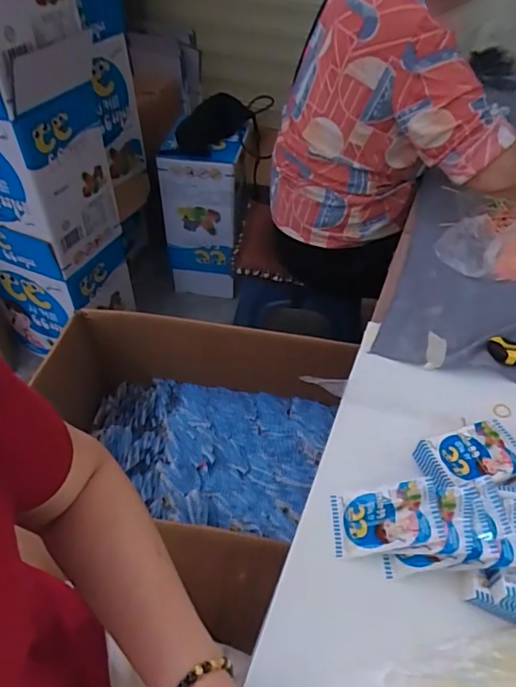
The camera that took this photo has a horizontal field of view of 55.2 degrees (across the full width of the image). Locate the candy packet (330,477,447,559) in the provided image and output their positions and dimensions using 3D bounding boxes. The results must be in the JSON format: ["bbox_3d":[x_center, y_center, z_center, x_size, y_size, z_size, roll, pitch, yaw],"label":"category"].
[{"bbox_3d":[0.121,0.168,0.476,0.101,0.009,0.062,-19,43,20],"label":"candy packet"}]

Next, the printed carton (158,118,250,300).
[{"bbox_3d":[-0.164,-0.380,1.509,0.211,0.462,0.193,6,46,3],"label":"printed carton"}]

